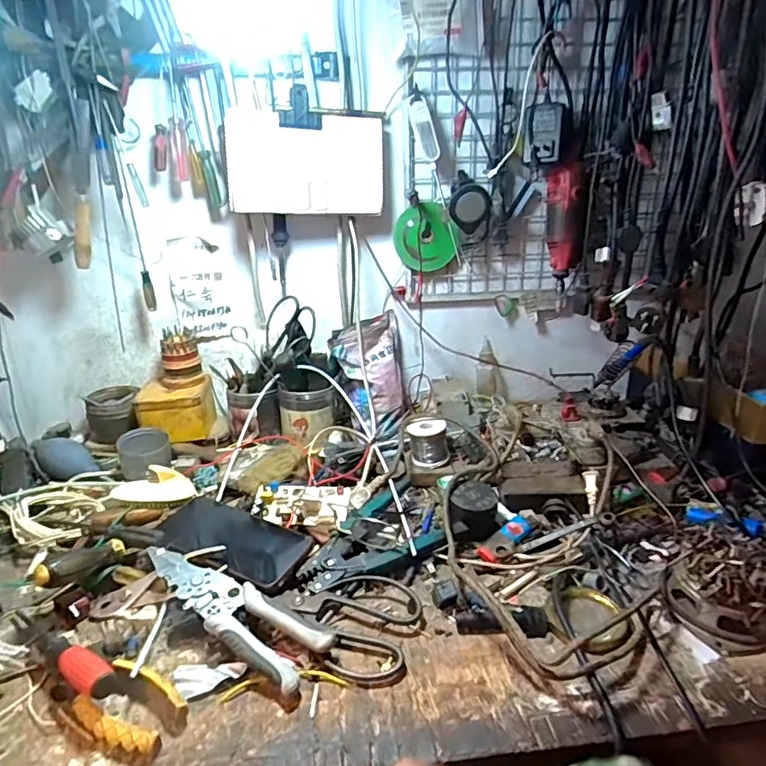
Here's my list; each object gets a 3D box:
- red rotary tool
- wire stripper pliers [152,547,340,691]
[{"bbox_3d":[0.283,-0.247,0.831,0.051,0.174,0.059,0,22,2],"label":"red rotary tool"},{"bbox_3d":[-0.143,0.205,0.487,0.207,0.034,0.059,13,26,31],"label":"wire stripper pliers"}]

